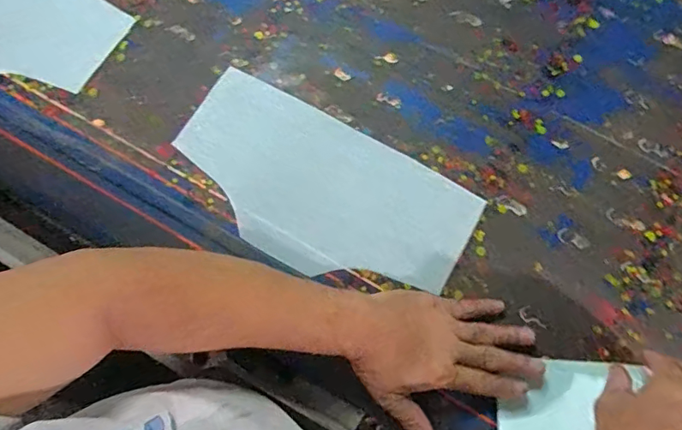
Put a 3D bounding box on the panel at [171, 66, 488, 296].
[{"bbox_3d":[-0.027,-0.028,0.577,0.346,0.007,0.170,29,77,8],"label":"panel"}]

